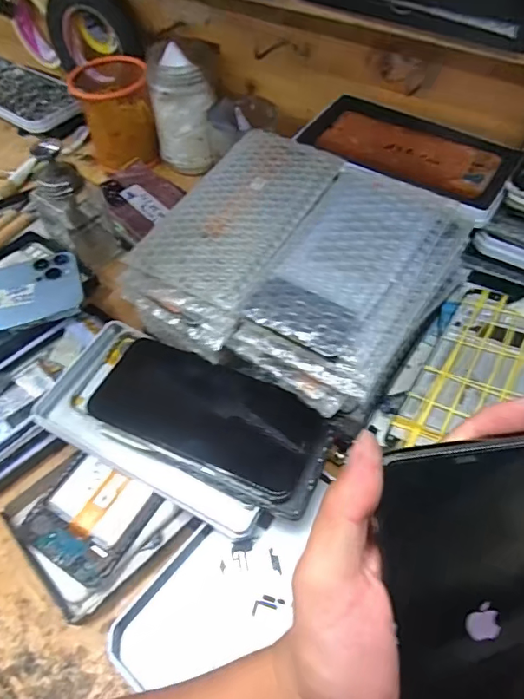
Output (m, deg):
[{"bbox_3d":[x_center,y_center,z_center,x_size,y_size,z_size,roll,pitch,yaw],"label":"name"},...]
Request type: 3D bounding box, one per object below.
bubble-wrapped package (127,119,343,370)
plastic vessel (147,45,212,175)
[{"bbox_3d":[-0.021,-0.088,0.364,0.089,0.032,0.190,23,61,17],"label":"bubble-wrapped package"},{"bbox_3d":[-0.088,-0.267,0.558,0.068,0.117,0.060,-8,55,-3],"label":"plastic vessel"}]

